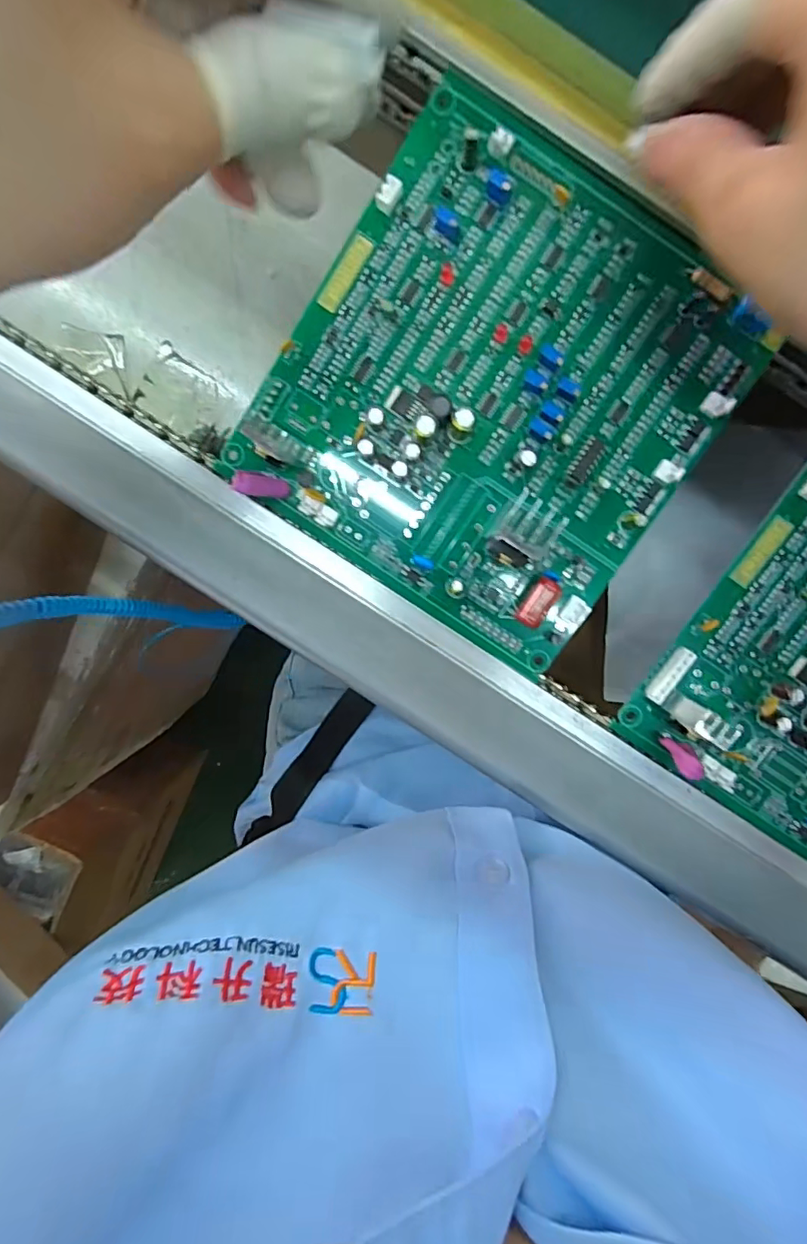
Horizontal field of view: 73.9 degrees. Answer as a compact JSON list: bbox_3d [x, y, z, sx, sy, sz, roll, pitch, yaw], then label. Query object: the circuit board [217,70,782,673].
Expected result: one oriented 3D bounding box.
[{"bbox_3d":[0.040,-0.099,0.230,0.179,0.012,0.189,33,98,-1],"label":"circuit board"}]

